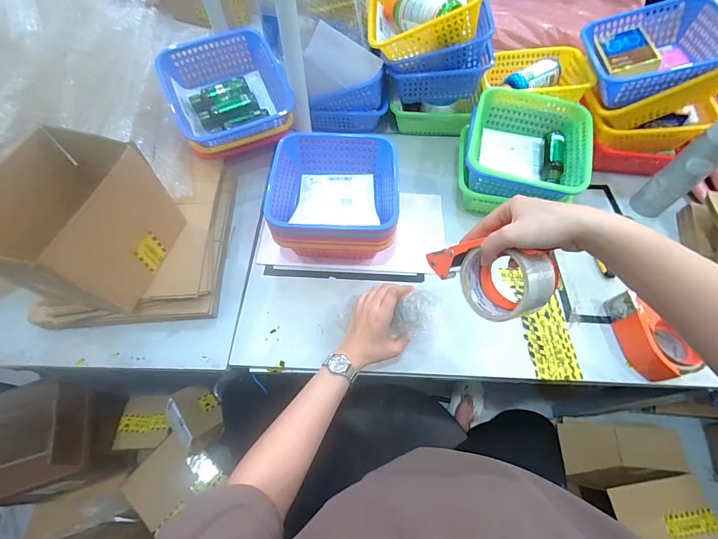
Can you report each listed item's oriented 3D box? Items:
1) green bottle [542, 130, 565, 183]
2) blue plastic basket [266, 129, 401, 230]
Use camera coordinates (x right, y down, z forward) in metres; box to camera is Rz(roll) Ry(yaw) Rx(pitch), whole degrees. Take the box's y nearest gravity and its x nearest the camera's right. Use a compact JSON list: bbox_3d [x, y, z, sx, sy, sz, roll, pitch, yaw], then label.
[{"bbox_3d":[0.397,-0.233,0.676,0.035,0.036,0.129,11,61,6],"label":"green bottle"},{"bbox_3d":[-0.044,-0.148,0.616,0.220,0.083,0.218,1,61,0],"label":"blue plastic basket"}]

